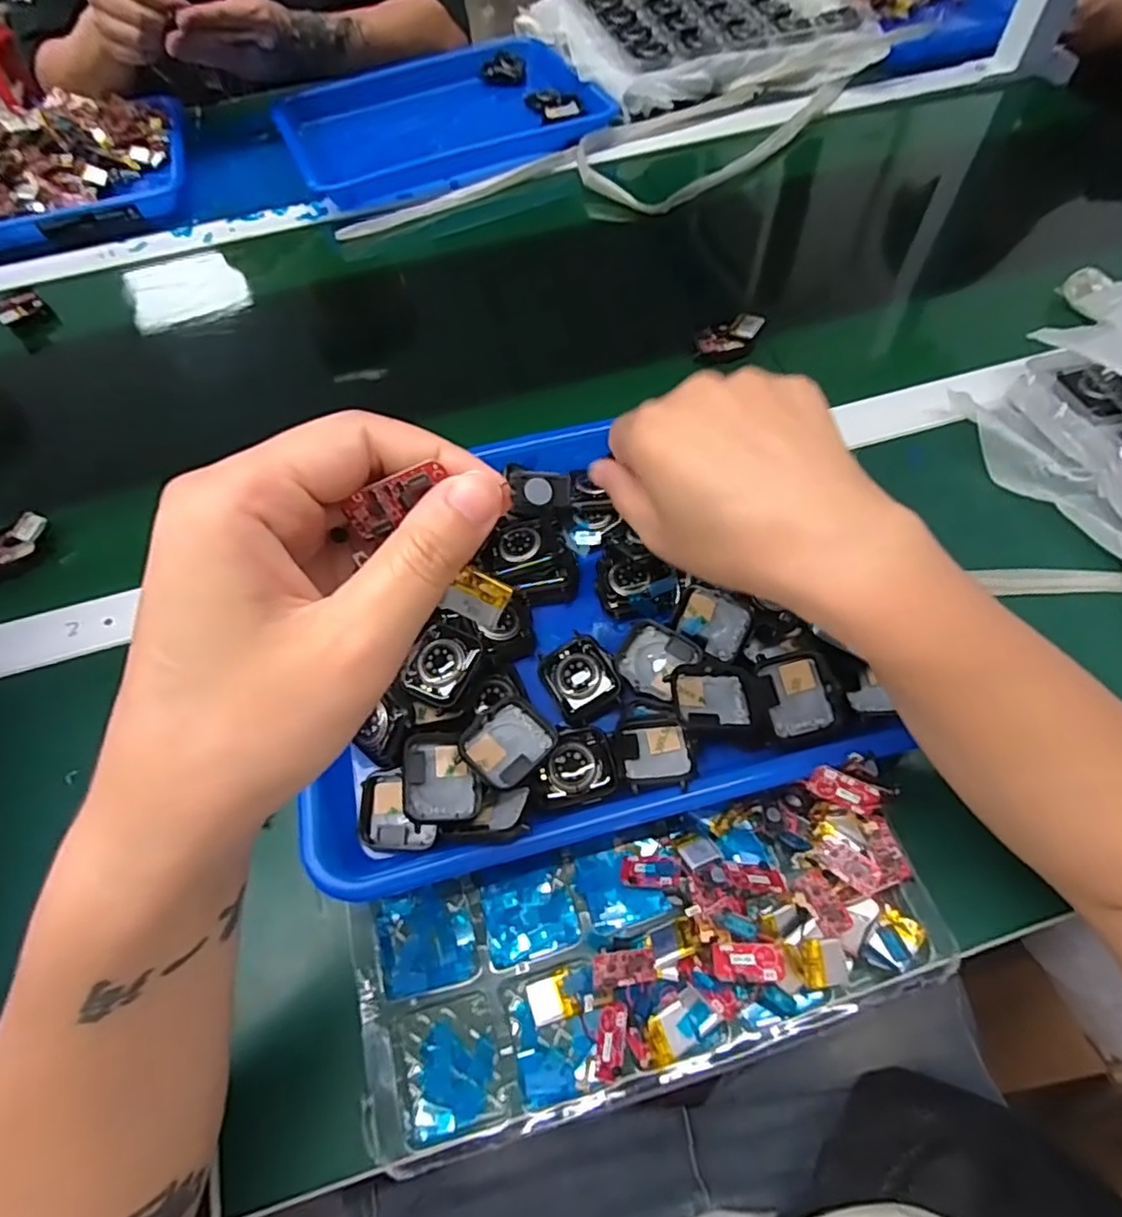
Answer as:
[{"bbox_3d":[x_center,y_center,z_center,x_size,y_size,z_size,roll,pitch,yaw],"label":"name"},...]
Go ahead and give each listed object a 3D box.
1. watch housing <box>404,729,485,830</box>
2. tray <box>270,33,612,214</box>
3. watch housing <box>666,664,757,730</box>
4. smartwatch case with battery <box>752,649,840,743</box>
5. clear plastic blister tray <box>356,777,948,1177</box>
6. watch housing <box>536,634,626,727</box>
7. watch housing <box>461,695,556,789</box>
[{"bbox_3d":[-0.056,0.079,0.303,0.036,0.006,0.042,2,58,-29],"label":"watch housing"},{"bbox_3d":[-0.130,-0.532,0.707,0.314,0.043,0.236,-22,60,-9],"label":"tray"},{"bbox_3d":[0.077,0.046,0.328,0.040,0.017,0.035,-7,59,0],"label":"watch housing"},{"bbox_3d":[0.117,0.043,0.319,0.035,0.011,0.039,-12,59,-3],"label":"smartwatch case with battery"},{"bbox_3d":[0.039,0.151,0.288,0.256,0.032,0.102,-15,59,-4],"label":"clear plastic blister tray"},{"bbox_3d":[0.010,0.034,0.341,0.036,0.012,0.046,-25,61,-10],"label":"watch housing"},{"bbox_3d":[-0.026,0.064,0.311,0.035,0.012,0.039,36,68,23],"label":"watch housing"}]

